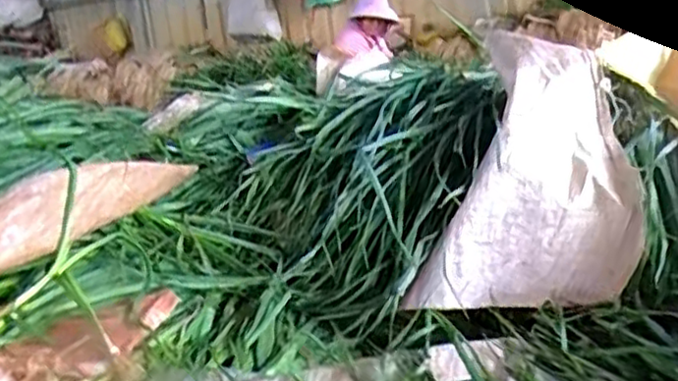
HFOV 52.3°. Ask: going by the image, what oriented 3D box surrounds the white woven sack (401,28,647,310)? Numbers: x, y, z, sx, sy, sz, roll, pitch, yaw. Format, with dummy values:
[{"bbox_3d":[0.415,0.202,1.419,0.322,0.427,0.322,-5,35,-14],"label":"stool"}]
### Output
[{"bbox_3d":[0.303,-0.024,0.995,0.260,0.495,0.106,22,-17,2],"label":"white woven sack"}]

